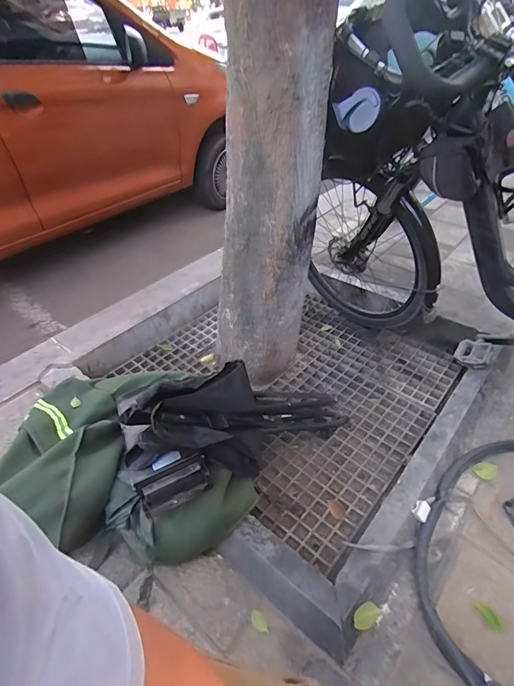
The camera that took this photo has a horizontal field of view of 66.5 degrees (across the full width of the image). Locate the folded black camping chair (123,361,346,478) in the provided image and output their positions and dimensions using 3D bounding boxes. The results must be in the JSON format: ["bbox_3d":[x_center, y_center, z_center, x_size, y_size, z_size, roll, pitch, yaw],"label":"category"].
[{"bbox_3d":[0.015,0.166,0.967,0.611,0.212,0.163,12,18,-47],"label":"folded black camping chair"}]

